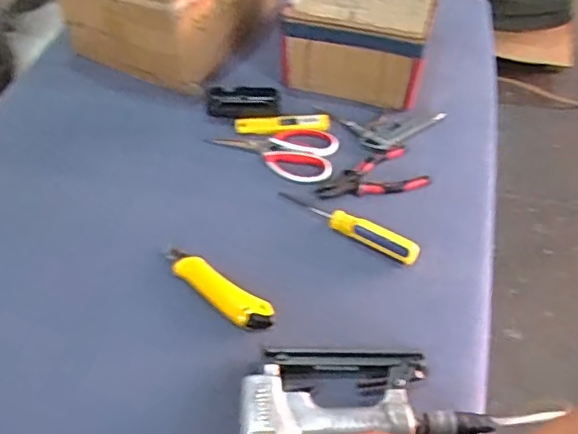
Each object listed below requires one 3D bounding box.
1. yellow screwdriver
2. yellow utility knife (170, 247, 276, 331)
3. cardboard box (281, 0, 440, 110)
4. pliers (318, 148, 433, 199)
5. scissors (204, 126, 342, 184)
[{"bbox_3d":[0.073,0.008,0.735,0.194,0.025,0.029,25,55,18],"label":"yellow screwdriver"},{"bbox_3d":[-0.084,0.084,0.677,0.152,0.013,0.038,29,56,21],"label":"yellow utility knife"},{"bbox_3d":[0.115,-0.304,0.908,0.209,0.121,0.215,12,52,9],"label":"cardboard box"},{"bbox_3d":[0.111,-0.049,0.789,0.145,0.012,0.075,-19,53,-15],"label":"pliers"},{"bbox_3d":[-0.023,-0.101,0.822,0.177,0.007,0.097,10,51,8],"label":"scissors"}]

